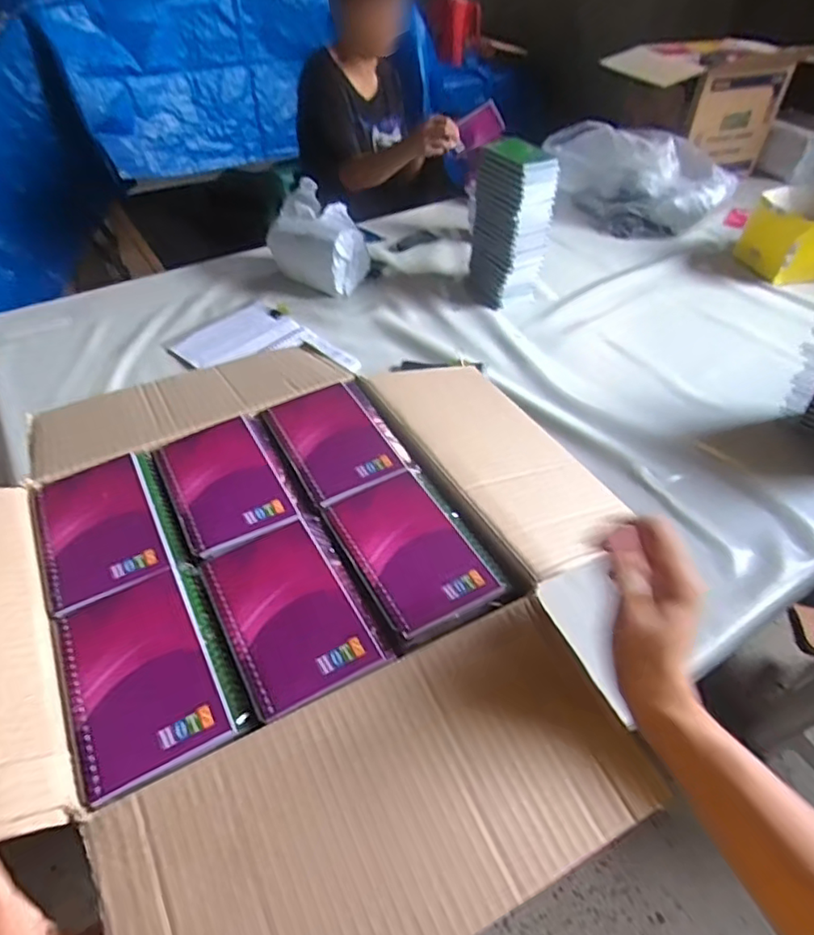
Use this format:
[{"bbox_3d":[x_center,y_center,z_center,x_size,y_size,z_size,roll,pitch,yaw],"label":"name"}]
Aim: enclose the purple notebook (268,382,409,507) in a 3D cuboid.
[{"bbox_3d":[-0.064,-0.026,0.506,0.082,0.006,0.128,-23,51,-22],"label":"purple notebook"}]

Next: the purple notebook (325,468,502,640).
[{"bbox_3d":[0.001,0.056,0.428,0.080,0.007,0.129,-22,50,-21],"label":"purple notebook"}]

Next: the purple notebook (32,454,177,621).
[{"bbox_3d":[-0.231,0.043,0.440,0.079,0.009,0.134,-22,50,-21],"label":"purple notebook"}]

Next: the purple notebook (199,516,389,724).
[{"bbox_3d":[-0.082,0.092,0.392,0.080,0.009,0.133,-23,51,-22],"label":"purple notebook"}]

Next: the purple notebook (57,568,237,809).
[{"bbox_3d":[-0.165,0.126,0.362,0.079,0.005,0.130,-22,51,-21],"label":"purple notebook"}]

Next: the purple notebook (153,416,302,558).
[{"bbox_3d":[-0.152,0.011,0.483,0.083,0.007,0.138,-22,50,-21],"label":"purple notebook"}]

